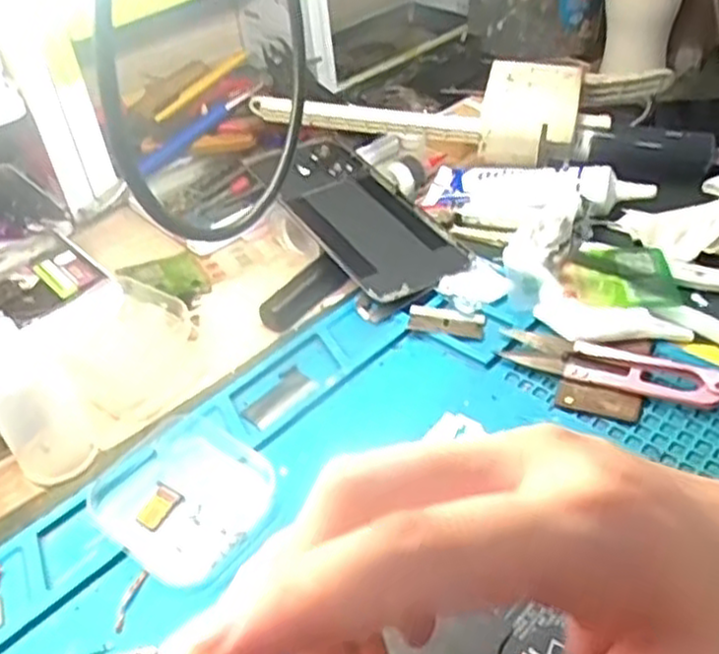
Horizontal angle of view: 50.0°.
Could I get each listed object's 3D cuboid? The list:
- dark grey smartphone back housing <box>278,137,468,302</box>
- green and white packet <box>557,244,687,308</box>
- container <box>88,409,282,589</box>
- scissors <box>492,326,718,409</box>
[{"bbox_3d":[-0.004,-0.069,0.465,0.070,0.007,0.153,-24,51,-27],"label":"dark grey smartphone back housing"},{"bbox_3d":[0.139,-0.027,0.414,0.061,0.010,0.053,3,42,7],"label":"green and white packet"},{"bbox_3d":[-0.076,0.070,0.327,0.071,0.014,0.063,22,48,26],"label":"container"},{"bbox_3d":[0.116,0.017,0.363,0.102,0.016,0.023,16,45,21],"label":"scissors"}]

